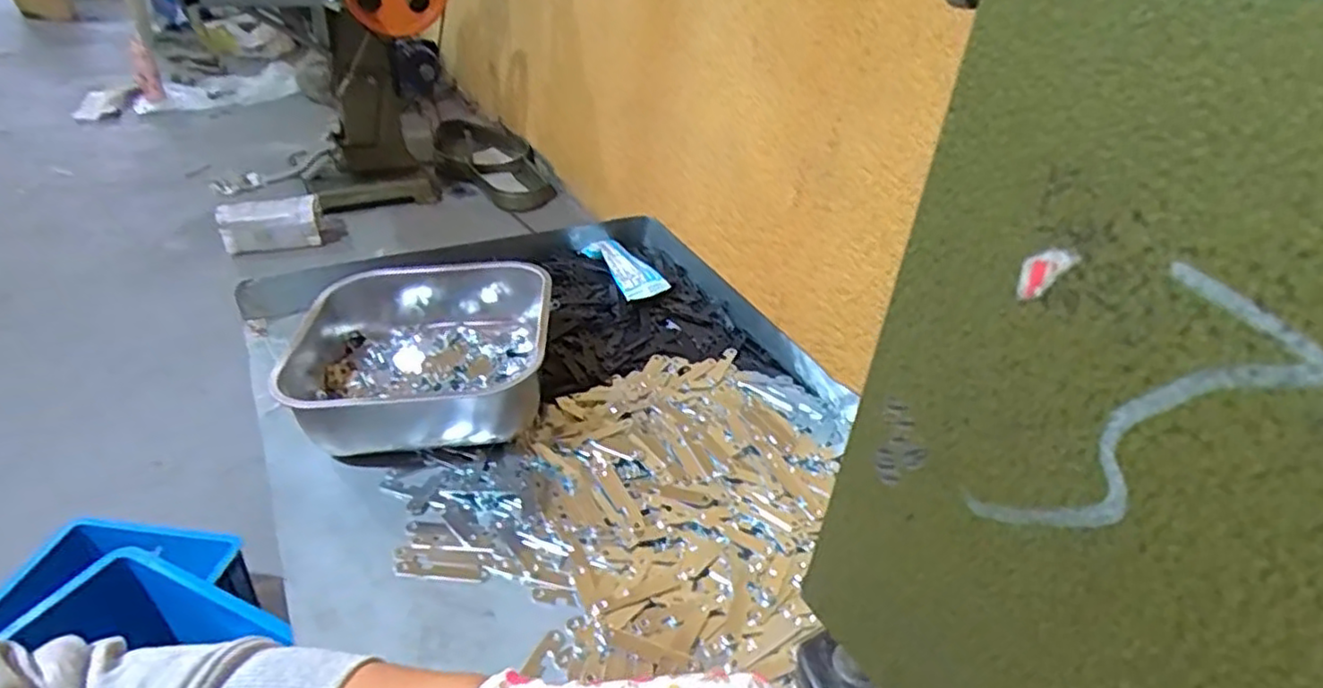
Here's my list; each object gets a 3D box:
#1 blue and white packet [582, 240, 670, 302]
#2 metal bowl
[{"bbox_3d":[-0.037,-0.076,0.699,0.046,0.021,0.121,-14,38,-21],"label":"blue and white packet"},{"bbox_3d":[-0.175,0.010,0.534,0.187,0.067,0.183,-2,35,-6],"label":"metal bowl"}]

